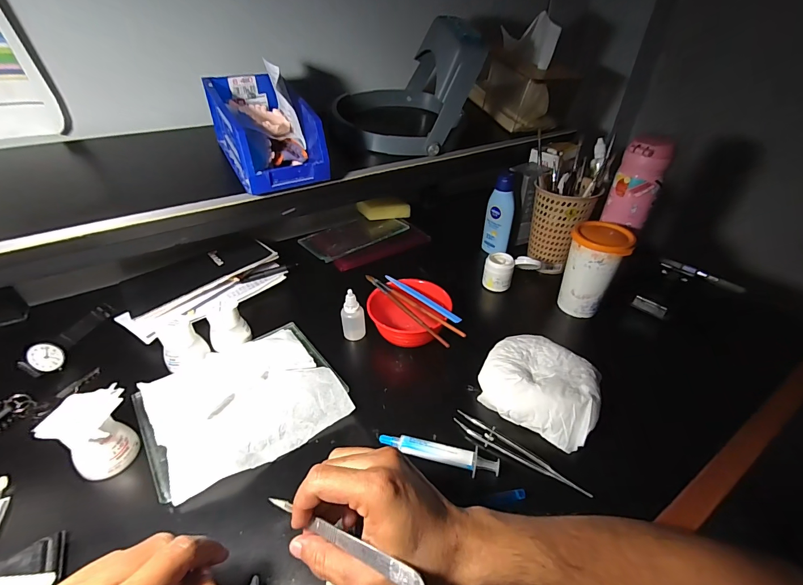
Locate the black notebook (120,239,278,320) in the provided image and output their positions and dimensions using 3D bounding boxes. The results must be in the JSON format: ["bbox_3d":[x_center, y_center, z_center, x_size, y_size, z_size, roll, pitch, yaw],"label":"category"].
[{"bbox_3d":[-0.317,-0.034,0.571,0.208,0.009,0.118,-31,42,-26],"label":"black notebook"}]

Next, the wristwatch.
[{"bbox_3d":[-0.442,0.059,0.486,0.018,0.046,0.133,0,38,-1],"label":"wristwatch"}]

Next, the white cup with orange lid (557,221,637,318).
[{"bbox_3d":[0.272,-0.034,0.523,0.072,0.124,0.079,19,42,22],"label":"white cup with orange lid"}]

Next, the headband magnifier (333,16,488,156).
[{"bbox_3d":[0.006,-0.328,0.578,0.216,0.167,0.162,2,38,2],"label":"headband magnifier"}]

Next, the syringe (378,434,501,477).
[{"bbox_3d":[0.036,0.162,0.361,0.117,0.020,0.020,10,39,11],"label":"syringe"}]

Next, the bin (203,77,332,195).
[{"bbox_3d":[-0.174,-0.209,0.467,0.099,0.103,0.152,-22,43,-26],"label":"bin"}]

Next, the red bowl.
[{"bbox_3d":[0.008,0.031,0.502,0.108,0.057,0.099,1,38,0],"label":"red bowl"}]

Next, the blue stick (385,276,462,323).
[{"bbox_3d":[0.026,0.007,0.491,0.013,0.006,0.135,-29,47,-32],"label":"blue stick"}]

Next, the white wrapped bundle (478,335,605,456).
[{"bbox_3d":[0.160,0.104,0.418,0.127,0.044,0.116,21,42,24],"label":"white wrapped bundle"}]

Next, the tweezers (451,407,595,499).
[{"bbox_3d":[0.116,0.162,0.366,0.138,0.015,0.016,24,44,27],"label":"tweezers"}]

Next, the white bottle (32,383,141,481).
[{"bbox_3d":[-0.297,0.136,0.349,0.055,0.067,0.059,-10,39,-13],"label":"white bottle"}]

